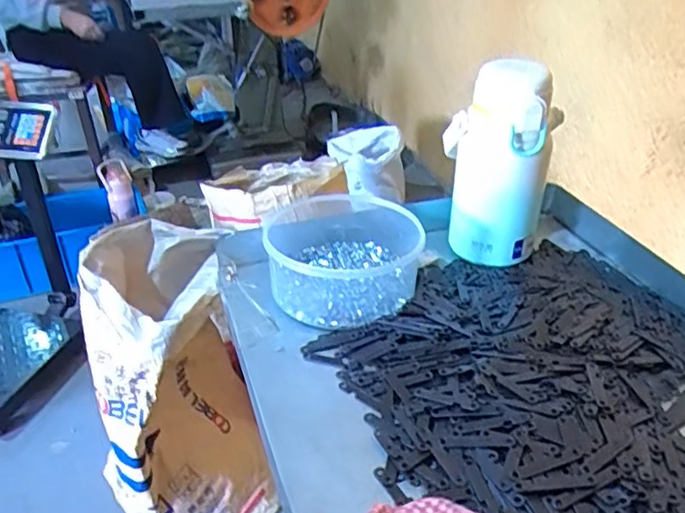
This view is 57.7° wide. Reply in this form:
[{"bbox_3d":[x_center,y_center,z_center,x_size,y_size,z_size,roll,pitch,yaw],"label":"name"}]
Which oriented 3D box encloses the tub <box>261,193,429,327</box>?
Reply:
[{"bbox_3d":[0.002,-0.007,0.613,0.147,0.065,0.162,-4,32,-5],"label":"tub"}]

